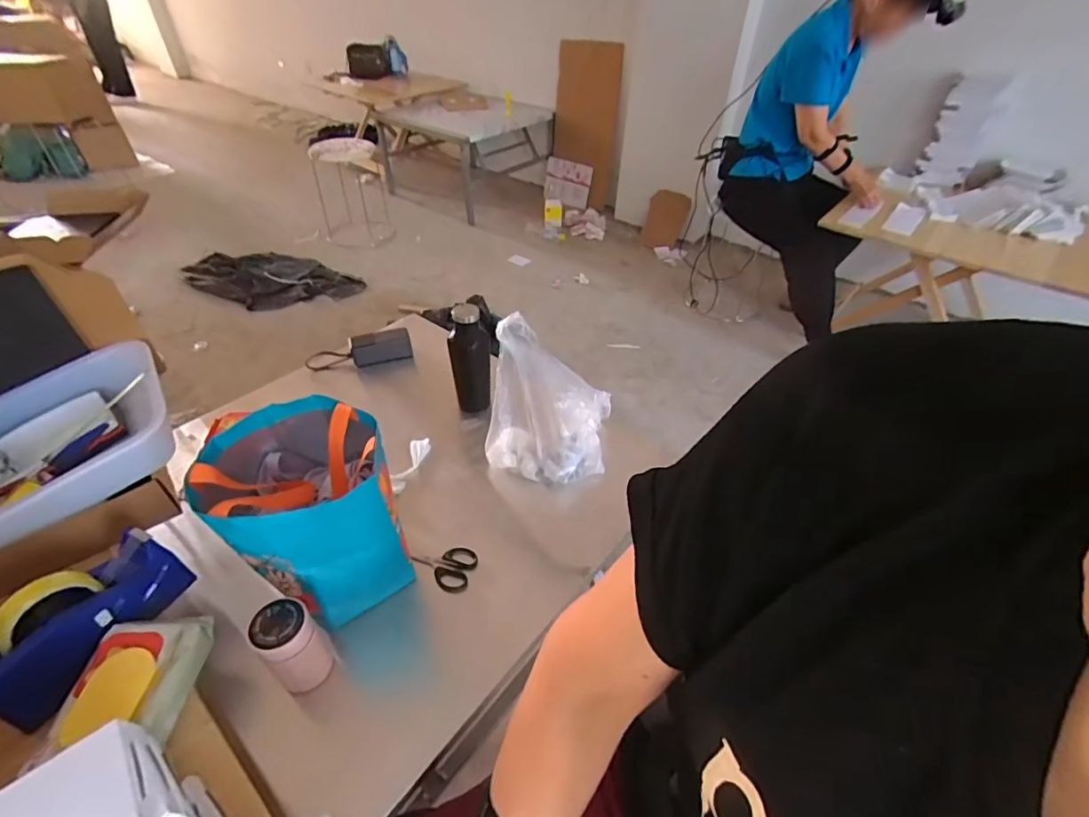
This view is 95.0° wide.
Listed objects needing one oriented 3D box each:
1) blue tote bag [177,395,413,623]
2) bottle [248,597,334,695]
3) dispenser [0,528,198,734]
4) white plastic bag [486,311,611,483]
[{"bbox_3d":[-0.314,0.141,0.678,0.203,0.246,0.217,-25,48,-28],"label":"blue tote bag"},{"bbox_3d":[-0.299,0.288,0.601,0.061,0.125,0.059,-27,49,-28],"label":"bottle"},{"bbox_3d":[-0.524,0.241,0.569,0.064,0.119,0.197,19,45,19],"label":"dispenser"},{"bbox_3d":[0.007,-0.001,0.871,0.206,0.239,0.156,5,42,4],"label":"white plastic bag"}]

